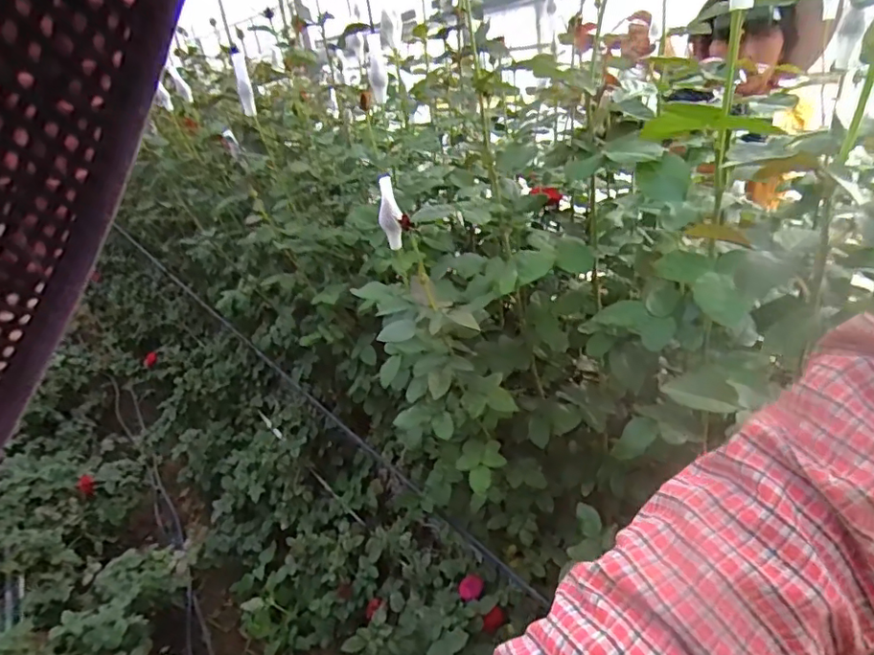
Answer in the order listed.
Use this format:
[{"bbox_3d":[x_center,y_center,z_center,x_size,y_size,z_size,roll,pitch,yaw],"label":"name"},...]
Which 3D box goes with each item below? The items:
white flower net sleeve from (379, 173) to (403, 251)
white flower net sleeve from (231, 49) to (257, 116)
[{"bbox_3d":[-0.063,-0.156,0.755,0.031,0.098,0.025,-6,25,-4],"label":"white flower net sleeve"},{"bbox_3d":[-0.342,-0.431,0.985,0.024,0.107,0.031,-11,26,-13],"label":"white flower net sleeve"}]

